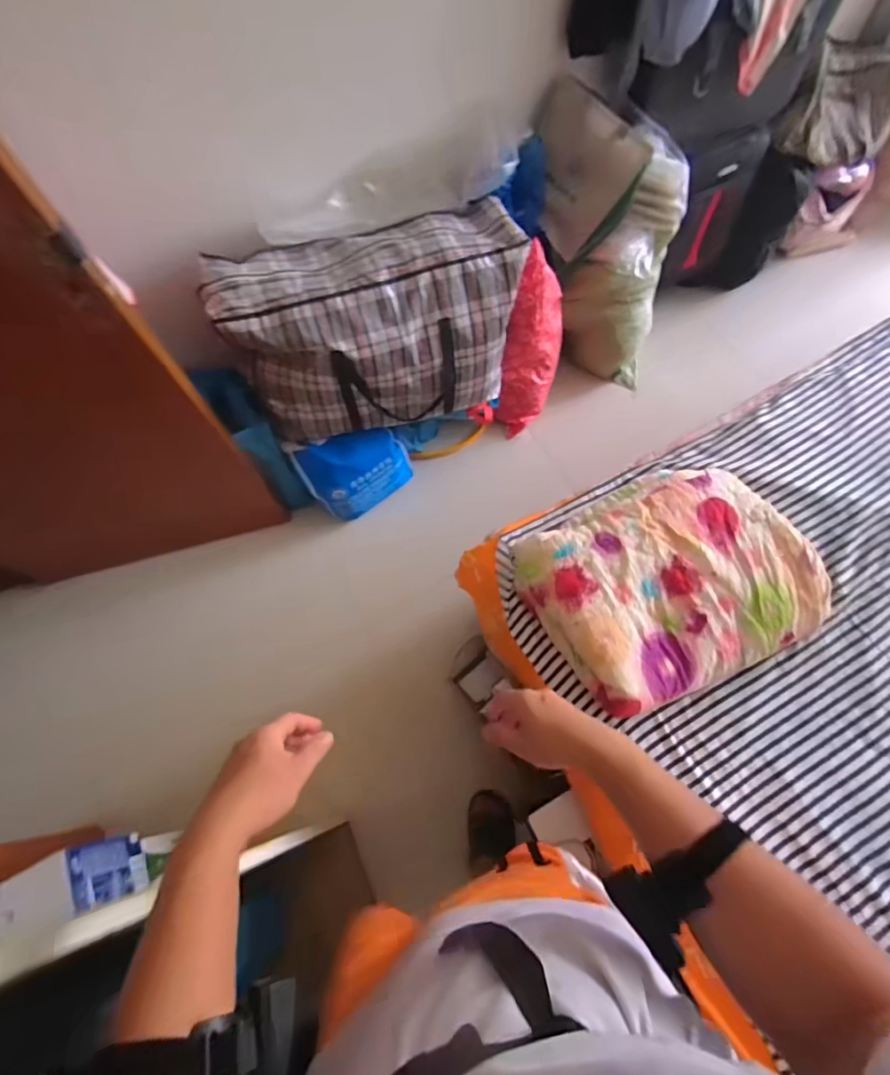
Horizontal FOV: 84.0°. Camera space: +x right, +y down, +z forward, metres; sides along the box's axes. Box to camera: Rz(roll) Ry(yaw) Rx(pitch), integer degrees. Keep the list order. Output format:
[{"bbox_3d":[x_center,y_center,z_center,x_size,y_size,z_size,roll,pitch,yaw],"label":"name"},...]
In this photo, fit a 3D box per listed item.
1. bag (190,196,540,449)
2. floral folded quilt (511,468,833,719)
[{"bbox_3d":[-0.153,-0.515,1.251,0.697,0.413,0.276,-18,66,-4],"label":"bag"},{"bbox_3d":[0.403,0.073,0.894,0.460,0.093,0.395,-28,67,-9],"label":"floral folded quilt"}]

